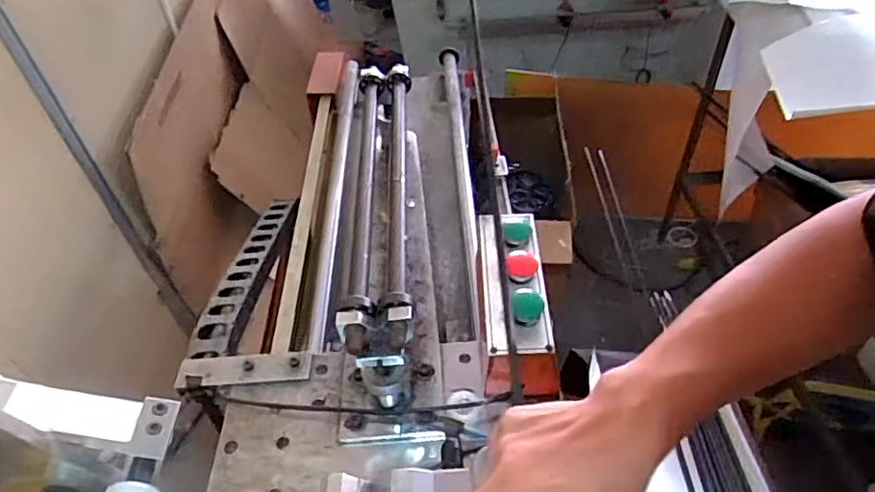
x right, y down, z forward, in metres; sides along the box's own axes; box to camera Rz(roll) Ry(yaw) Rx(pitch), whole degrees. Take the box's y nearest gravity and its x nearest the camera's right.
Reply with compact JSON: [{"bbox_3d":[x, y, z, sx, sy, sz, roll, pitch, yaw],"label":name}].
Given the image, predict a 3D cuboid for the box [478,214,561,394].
[{"bbox_3d":[0.090,0.062,0.706,0.077,0.095,0.212,-3,43,4],"label":"box"}]

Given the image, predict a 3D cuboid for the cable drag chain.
[{"bbox_3d":[-0.298,0.032,0.948,0.061,0.032,0.457,-4,30,3],"label":"cable drag chain"}]

